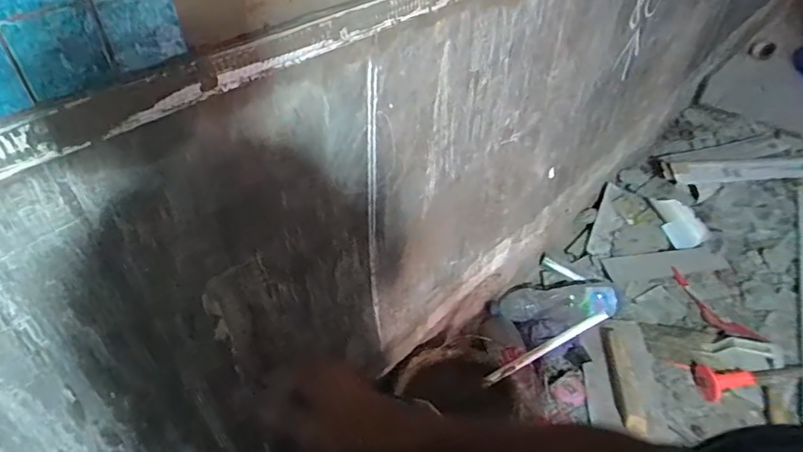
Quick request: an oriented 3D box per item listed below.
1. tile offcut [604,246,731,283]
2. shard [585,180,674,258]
[{"bbox_3d":[0.766,0.110,1.424,0.370,0.021,0.083,-4,46,-9],"label":"tile offcut"},{"bbox_3d":[0.699,0.004,1.500,0.214,0.026,0.300,22,46,16],"label":"shard"}]

